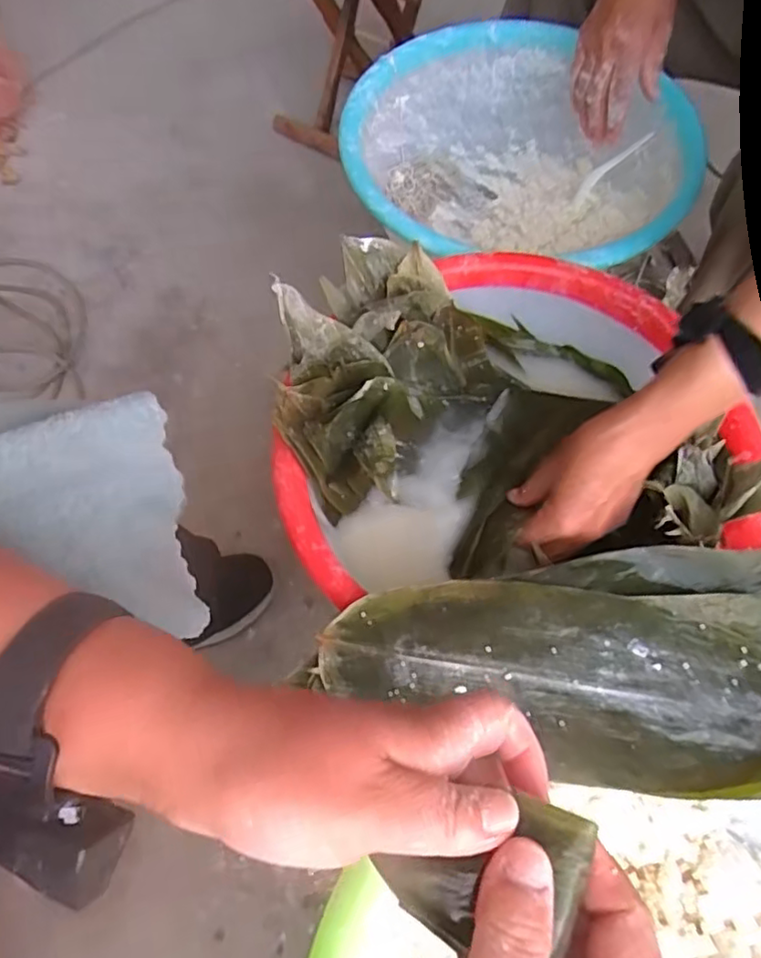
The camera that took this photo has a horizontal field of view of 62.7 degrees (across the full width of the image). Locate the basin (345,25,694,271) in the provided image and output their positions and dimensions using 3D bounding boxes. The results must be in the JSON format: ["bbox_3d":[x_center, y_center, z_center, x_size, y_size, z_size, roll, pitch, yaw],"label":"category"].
[{"bbox_3d":[0.135,-0.334,0.674,0.325,0.144,0.315,0,63,0],"label":"basin"}]

